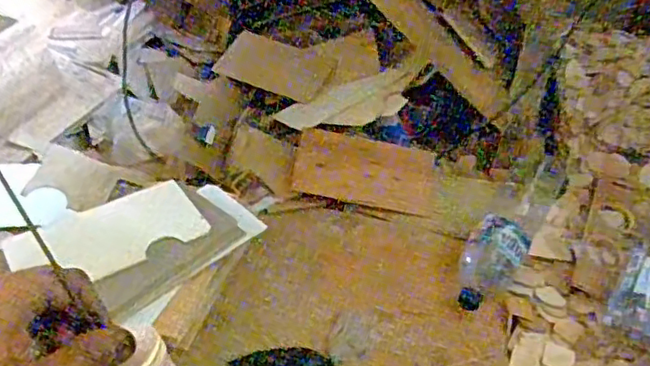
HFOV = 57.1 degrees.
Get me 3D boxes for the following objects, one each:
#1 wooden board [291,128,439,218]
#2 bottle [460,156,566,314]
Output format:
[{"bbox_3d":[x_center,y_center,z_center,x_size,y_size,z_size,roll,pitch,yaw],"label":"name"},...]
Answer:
[{"bbox_3d":[0.076,-0.021,1.087,0.262,0.012,0.129,11,67,10],"label":"wooden board"},{"bbox_3d":[0.301,0.060,0.950,0.087,0.073,0.333,27,60,28],"label":"bottle"}]

